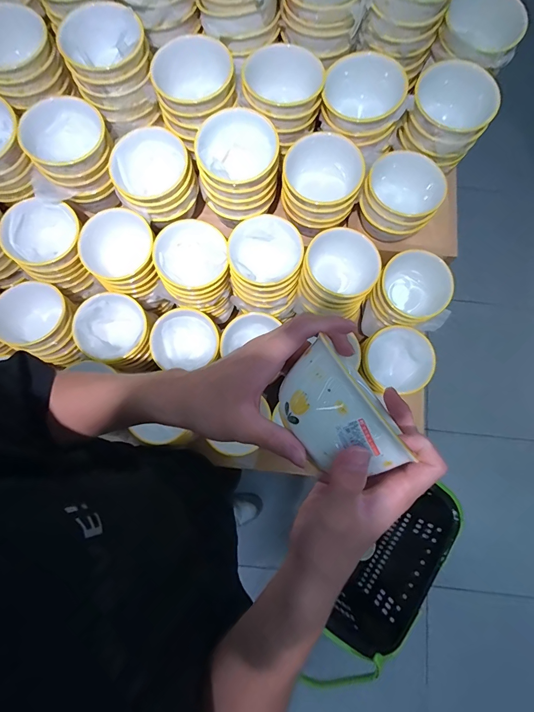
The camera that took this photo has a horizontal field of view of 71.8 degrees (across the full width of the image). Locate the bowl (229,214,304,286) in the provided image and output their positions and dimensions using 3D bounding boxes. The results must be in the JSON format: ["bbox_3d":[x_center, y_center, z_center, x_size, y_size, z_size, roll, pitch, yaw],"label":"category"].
[{"bbox_3d":[-0.001,-0.166,0.597,0.112,0.060,0.105,0,78,-1],"label":"bowl"}]

